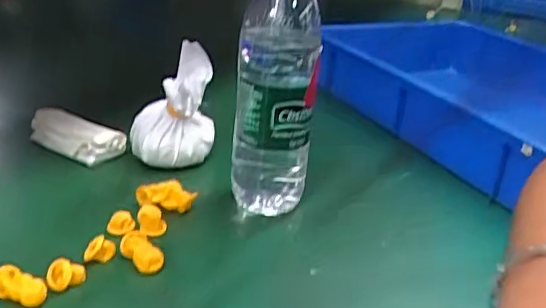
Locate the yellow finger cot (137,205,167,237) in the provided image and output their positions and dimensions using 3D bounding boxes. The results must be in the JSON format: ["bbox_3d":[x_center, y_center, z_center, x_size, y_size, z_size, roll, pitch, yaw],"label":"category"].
[{"bbox_3d":[-0.096,0.053,0.452,0.022,0.022,0.015,-2,26,-15],"label":"yellow finger cot"}]

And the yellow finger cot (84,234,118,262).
[{"bbox_3d":[-0.127,0.070,0.418,0.022,0.020,0.012,-3,26,-17],"label":"yellow finger cot"}]

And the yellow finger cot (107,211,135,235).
[{"bbox_3d":[-0.120,0.054,0.449,0.021,0.012,0.017,-2,26,-15],"label":"yellow finger cot"}]

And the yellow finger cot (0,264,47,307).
[{"bbox_3d":[-0.165,0.087,0.371,0.036,0.021,0.017,11,26,12],"label":"yellow finger cot"}]

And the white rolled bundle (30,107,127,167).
[{"bbox_3d":[-0.198,-0.014,0.563,0.103,0.040,0.034,16,27,21],"label":"white rolled bundle"}]

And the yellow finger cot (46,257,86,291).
[{"bbox_3d":[-0.141,0.082,0.388,0.025,0.021,0.016,-4,26,-18],"label":"yellow finger cot"}]

